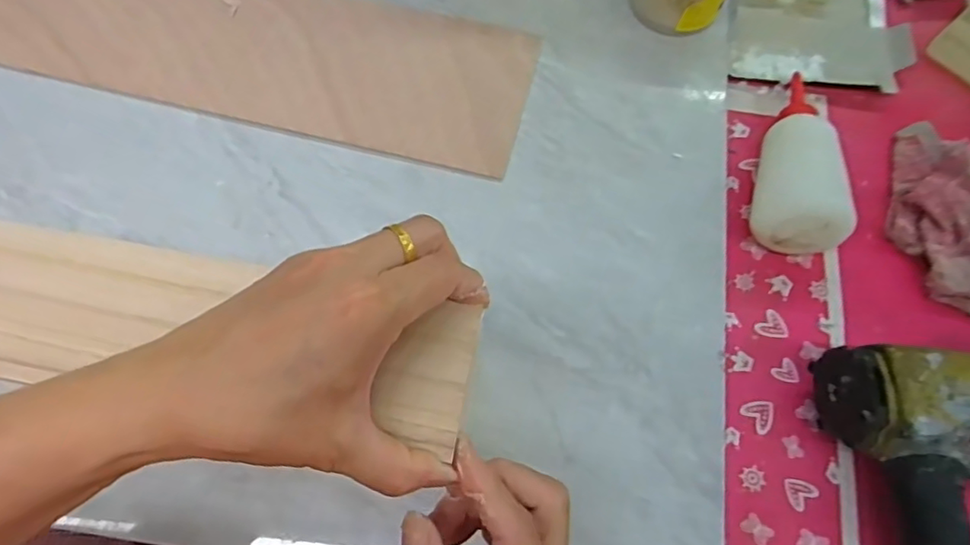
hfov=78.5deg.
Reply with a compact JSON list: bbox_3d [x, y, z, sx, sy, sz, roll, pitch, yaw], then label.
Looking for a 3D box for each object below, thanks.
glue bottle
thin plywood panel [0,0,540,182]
[{"bbox_3d":[0.243,-0.092,0.450,0.059,0.056,0.157,16,70,6],"label":"glue bottle"},{"bbox_3d":[-0.236,-0.199,0.495,0.548,0.006,0.139,13,70,4],"label":"thin plywood panel"}]

